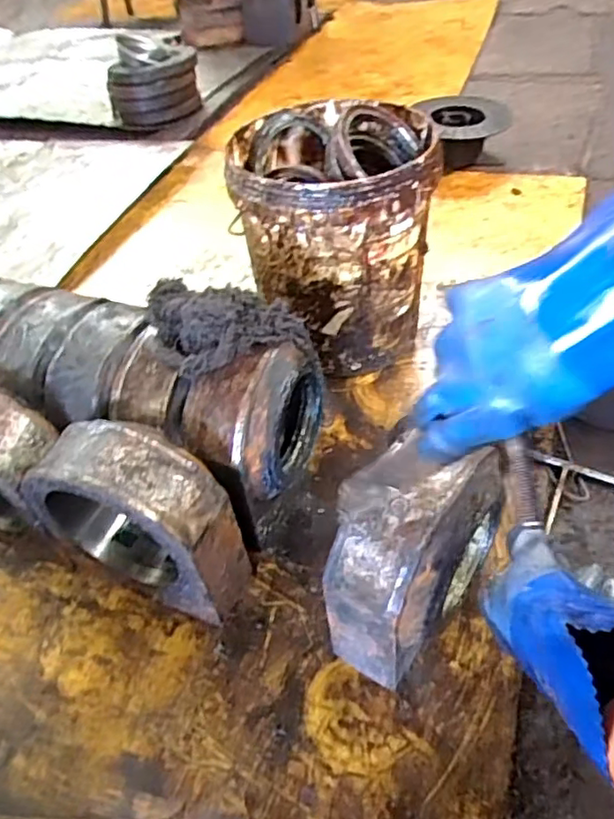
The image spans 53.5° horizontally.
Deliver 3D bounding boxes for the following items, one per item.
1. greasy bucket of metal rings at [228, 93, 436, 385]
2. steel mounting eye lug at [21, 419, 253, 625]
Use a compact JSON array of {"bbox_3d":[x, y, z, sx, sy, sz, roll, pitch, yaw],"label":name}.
[{"bbox_3d":[0.046,-0.269,0.973,0.289,0.343,0.300,-3,47,3],"label":"greasy bucket of metal rings"},{"bbox_3d":[-0.180,0.129,0.706,0.205,0.245,0.100,13,48,18],"label":"steel mounting eye lug"}]

